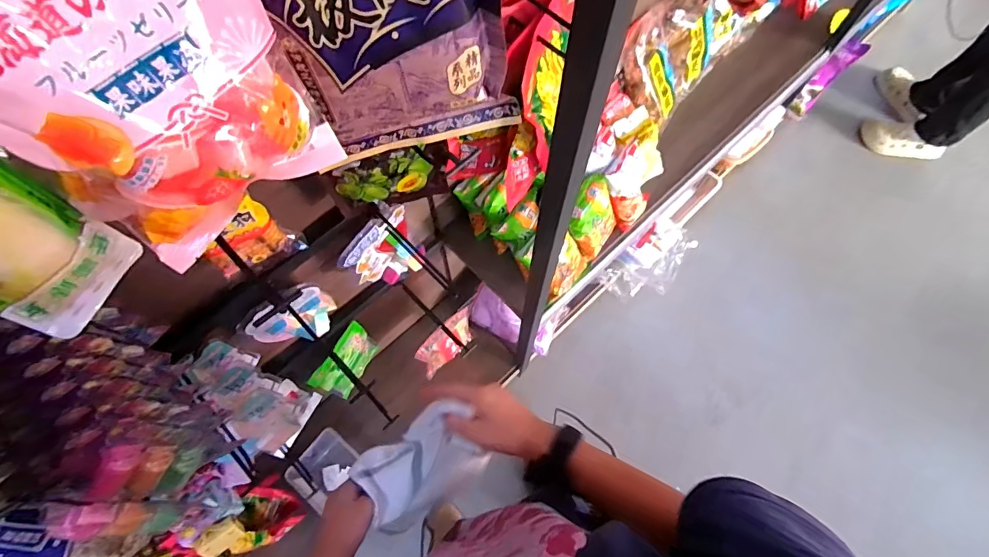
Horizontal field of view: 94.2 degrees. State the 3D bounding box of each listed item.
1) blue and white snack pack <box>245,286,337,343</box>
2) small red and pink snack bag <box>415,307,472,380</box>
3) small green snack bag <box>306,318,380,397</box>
[{"bbox_3d":[-0.337,0.074,0.776,0.134,0.133,0.052,-42,74,-15],"label":"blue and white snack pack"},{"bbox_3d":[-0.114,0.157,1.095,0.050,0.126,0.165,41,74,15],"label":"small red and pink snack bag"},{"bbox_3d":[-0.338,0.193,1.063,0.027,0.197,0.157,25,70,10],"label":"small green snack bag"}]

